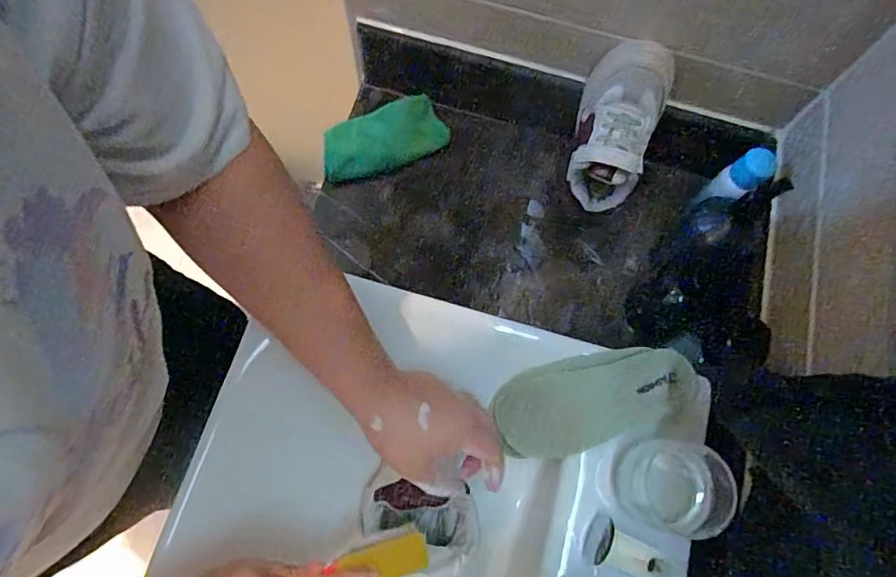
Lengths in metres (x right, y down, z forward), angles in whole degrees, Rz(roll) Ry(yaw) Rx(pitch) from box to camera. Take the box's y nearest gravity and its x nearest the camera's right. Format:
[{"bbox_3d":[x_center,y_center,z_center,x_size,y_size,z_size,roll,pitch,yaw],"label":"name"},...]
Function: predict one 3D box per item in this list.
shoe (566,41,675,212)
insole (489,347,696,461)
[{"bbox_3d":[0.187,-0.178,0.597,0.083,0.077,0.178,15,102,3],"label":"shoe"},{"bbox_3d":[0.131,0.105,0.500,0.179,0.016,0.081,-19,73,14],"label":"insole"}]

